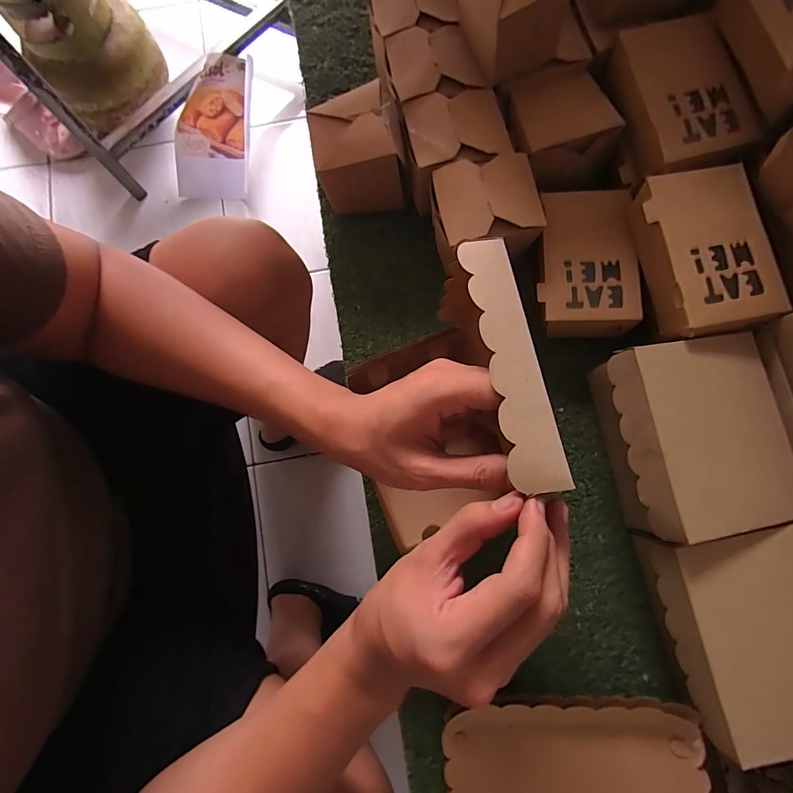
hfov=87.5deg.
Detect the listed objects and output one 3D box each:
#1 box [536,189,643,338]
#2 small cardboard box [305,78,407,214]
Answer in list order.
[{"bbox_3d":[0.193,-0.139,0.430,0.096,0.038,0.147,3,80,1],"label":"box"},{"bbox_3d":[-0.040,-0.248,0.441,0.091,0.108,0.081,-5,80,0],"label":"small cardboard box"}]

